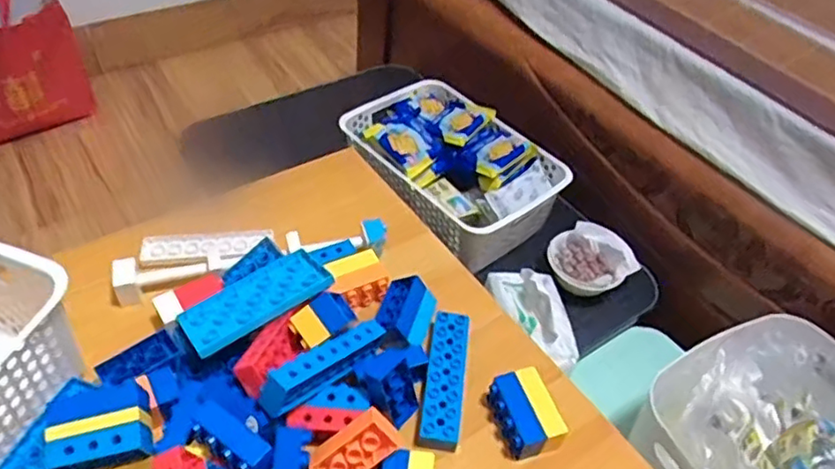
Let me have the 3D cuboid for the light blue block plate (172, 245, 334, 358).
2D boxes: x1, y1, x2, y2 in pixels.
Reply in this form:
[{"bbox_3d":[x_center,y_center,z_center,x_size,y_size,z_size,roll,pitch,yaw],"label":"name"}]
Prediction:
[{"bbox_3d":[-0.143,0.055,0.553,0.126,0.008,0.071,-31,38,-22],"label":"light blue block plate"}]

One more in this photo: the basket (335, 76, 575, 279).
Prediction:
[{"bbox_3d":[0.046,-0.107,0.945,0.220,0.125,0.316,-32,58,-31],"label":"basket"}]

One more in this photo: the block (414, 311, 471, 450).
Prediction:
[{"bbox_3d":[0.023,0.124,0.553,0.034,0.020,0.125,9,47,1],"label":"block"}]

